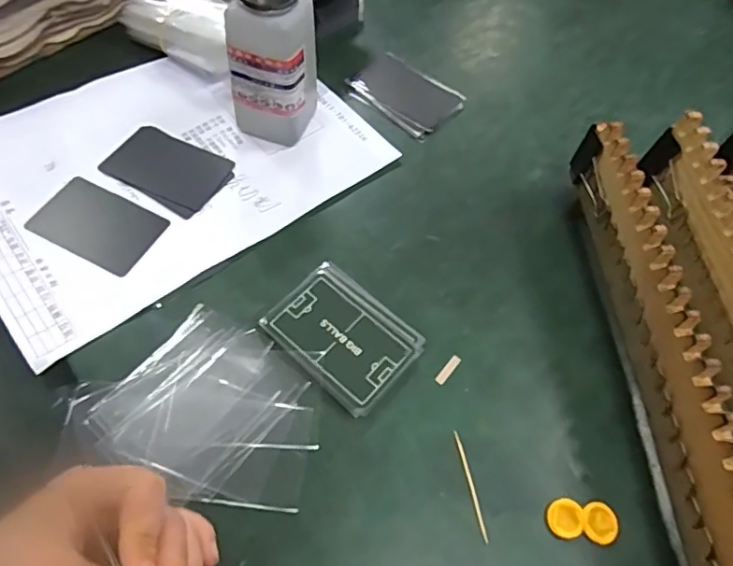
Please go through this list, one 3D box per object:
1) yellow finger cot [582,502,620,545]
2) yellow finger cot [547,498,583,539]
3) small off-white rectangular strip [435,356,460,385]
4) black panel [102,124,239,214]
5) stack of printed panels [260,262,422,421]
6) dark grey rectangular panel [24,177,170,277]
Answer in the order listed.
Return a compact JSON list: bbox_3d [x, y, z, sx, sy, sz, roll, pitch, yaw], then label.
[{"bbox_3d":[0.132,0.135,0.300,0.020,0.004,0.021,2,60,-3],"label":"yellow finger cot"},{"bbox_3d":[0.112,0.133,0.300,0.019,0.004,0.020,2,60,-3],"label":"yellow finger cot"},{"bbox_3d":[0.053,0.055,0.343,0.006,0.004,0.023,36,64,15],"label":"small off-white rectangular strip"},{"bbox_3d":[-0.152,-0.091,0.409,0.088,0.004,0.056,24,61,9],"label":"black panel"},{"bbox_3d":[-0.015,0.032,0.345,0.091,0.008,0.067,39,64,17],"label":"stack of printed panels"},{"bbox_3d":[-0.190,-0.041,0.380,0.085,0.004,0.054,25,61,10],"label":"dark grey rectangular panel"}]

